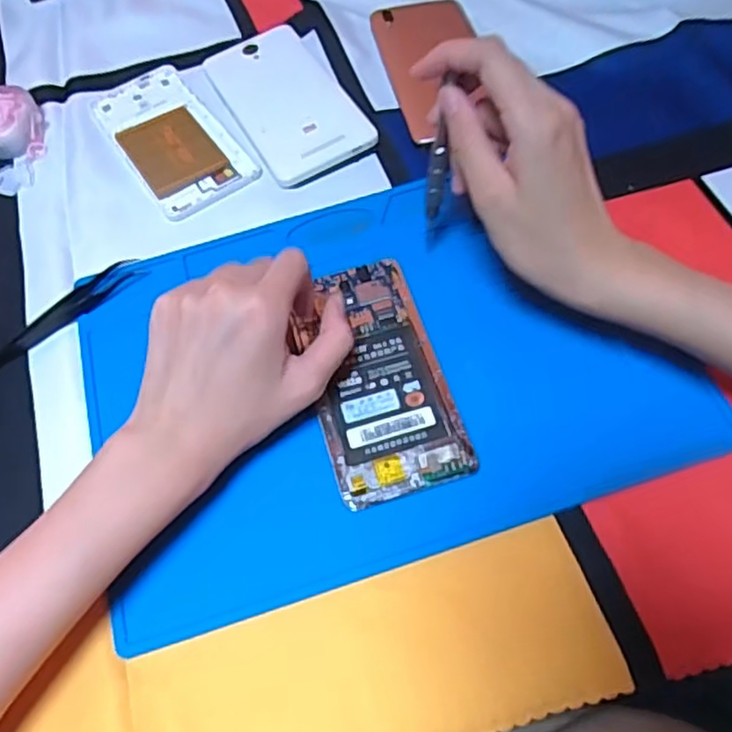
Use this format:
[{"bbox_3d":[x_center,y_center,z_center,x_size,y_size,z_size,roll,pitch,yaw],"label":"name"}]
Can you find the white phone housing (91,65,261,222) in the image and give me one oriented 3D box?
[{"bbox_3d":[-0.138,-0.164,0.475,0.069,0.004,0.151,-32,64,-13],"label":"white phone housing"}]

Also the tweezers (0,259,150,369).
[{"bbox_3d":[-0.185,-0.029,0.402,0.114,0.009,0.018,-39,66,-16],"label":"tweezers"}]

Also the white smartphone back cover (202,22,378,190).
[{"bbox_3d":[-0.058,-0.191,0.478,0.073,0.013,0.149,-25,63,-10],"label":"white smartphone back cover"}]

